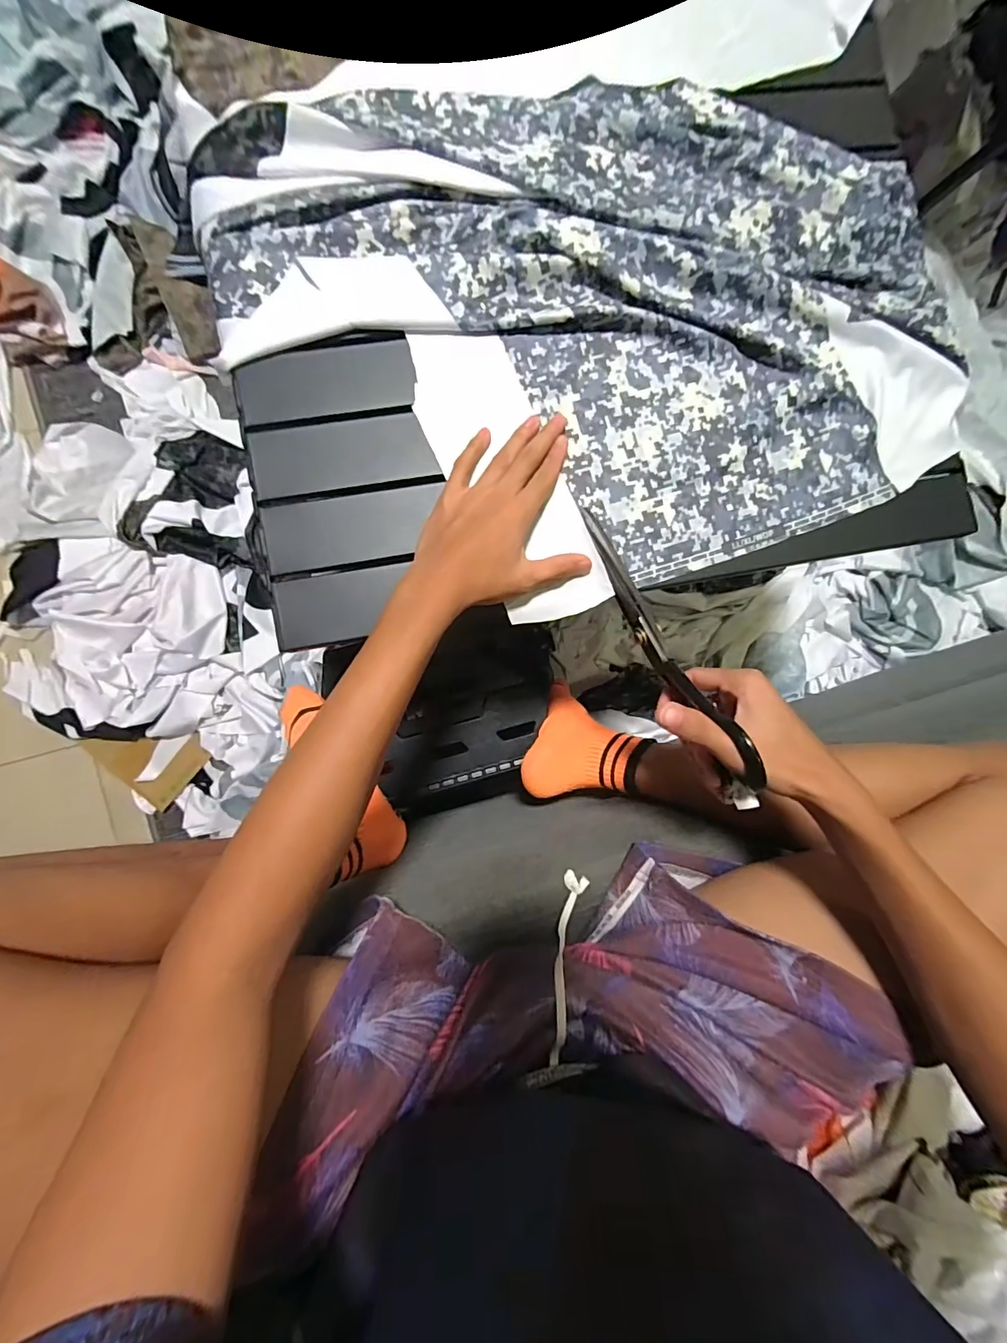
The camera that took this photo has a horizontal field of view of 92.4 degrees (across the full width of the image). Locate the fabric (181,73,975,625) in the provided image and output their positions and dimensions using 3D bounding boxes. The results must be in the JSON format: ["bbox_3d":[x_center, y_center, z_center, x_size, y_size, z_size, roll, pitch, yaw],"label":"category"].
[{"bbox_3d":[0.086,-0.269,0.385,0.566,0.046,0.401,-15,88,-2],"label":"fabric"}]

